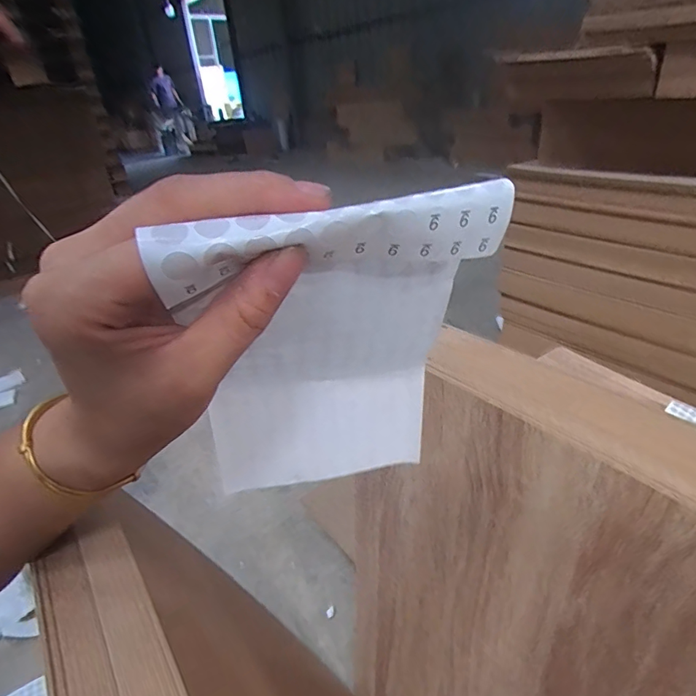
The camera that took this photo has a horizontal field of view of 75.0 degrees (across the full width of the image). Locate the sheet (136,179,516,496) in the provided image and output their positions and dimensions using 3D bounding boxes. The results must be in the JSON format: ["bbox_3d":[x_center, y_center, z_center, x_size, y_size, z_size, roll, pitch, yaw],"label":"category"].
[{"bbox_3d":[-0.007,0.010,0.219,0.124,0.188,0.039,-12,57,-14],"label":"sheet"}]

